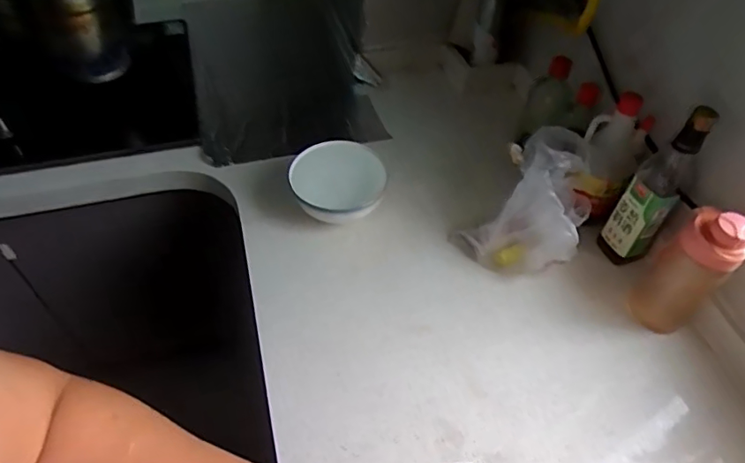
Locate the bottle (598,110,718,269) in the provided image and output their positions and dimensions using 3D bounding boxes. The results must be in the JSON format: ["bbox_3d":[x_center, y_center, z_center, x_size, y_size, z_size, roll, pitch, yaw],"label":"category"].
[{"bbox_3d":[0.411,-0.055,0.773,0.073,0.302,0.057,36,57,26],"label":"bottle"}]

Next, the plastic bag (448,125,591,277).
[{"bbox_3d":[0.250,-0.058,0.848,0.175,0.180,0.204,18,51,14],"label":"plastic bag"}]

